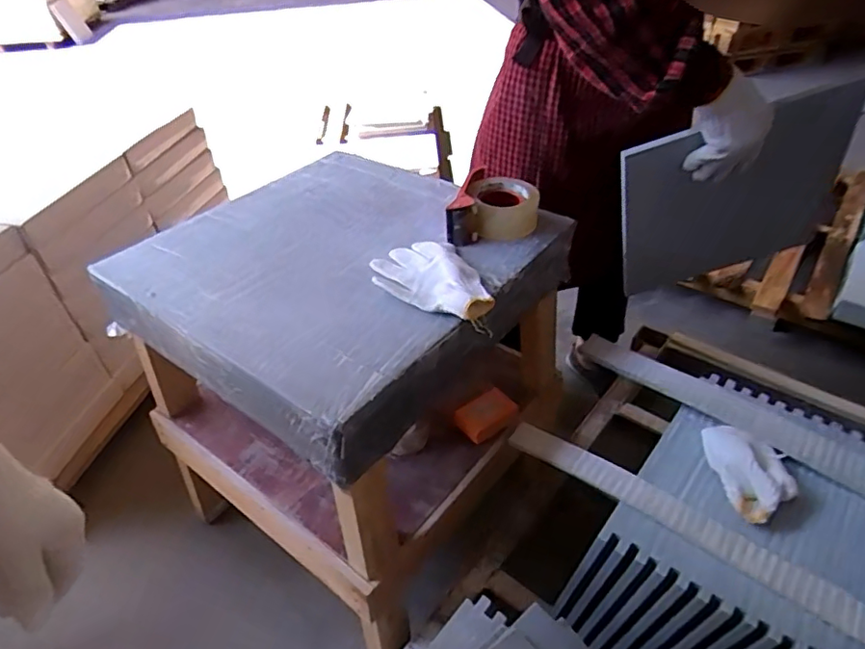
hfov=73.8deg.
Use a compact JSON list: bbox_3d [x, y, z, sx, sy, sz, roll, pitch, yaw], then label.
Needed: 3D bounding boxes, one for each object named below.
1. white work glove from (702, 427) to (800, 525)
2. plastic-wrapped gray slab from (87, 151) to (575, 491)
[{"bbox_3d":[0.361,0.162,0.660,0.075,0.027,0.117,-9,39,-7],"label":"white work glove"},{"bbox_3d":[-0.127,-0.083,0.822,0.496,0.072,0.480,26,47,31],"label":"plastic-wrapped gray slab"}]

